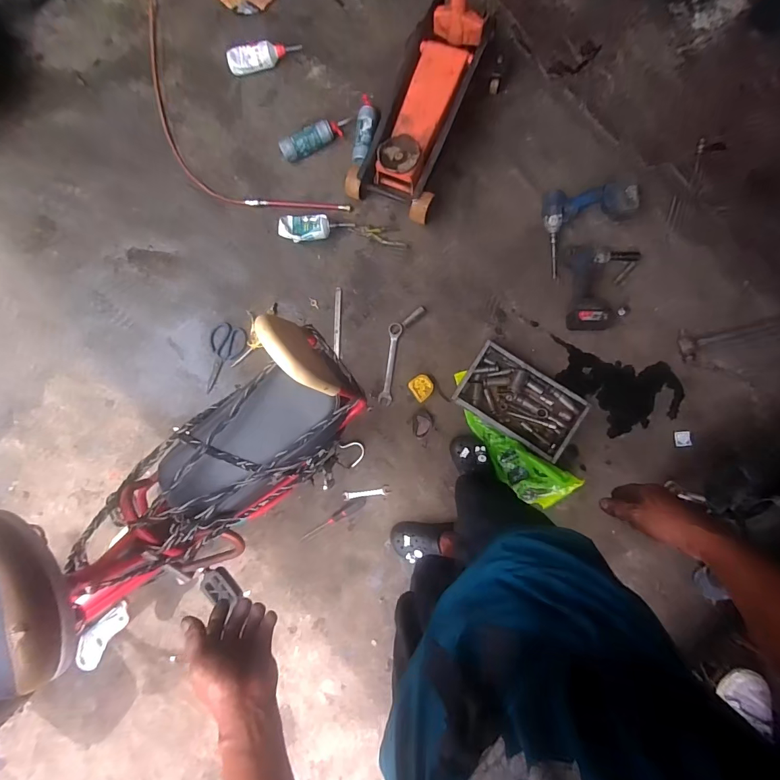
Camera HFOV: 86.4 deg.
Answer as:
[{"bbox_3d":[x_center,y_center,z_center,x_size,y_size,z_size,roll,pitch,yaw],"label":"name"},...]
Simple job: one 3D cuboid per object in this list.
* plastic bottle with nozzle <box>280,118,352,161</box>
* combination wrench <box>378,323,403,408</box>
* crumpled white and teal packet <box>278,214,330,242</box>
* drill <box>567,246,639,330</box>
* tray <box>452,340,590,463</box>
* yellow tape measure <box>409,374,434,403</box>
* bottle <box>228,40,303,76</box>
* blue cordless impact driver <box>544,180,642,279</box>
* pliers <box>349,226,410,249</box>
[{"bbox_3d":[-0.230,-0.792,1.300,0.237,0.062,0.066,-25,84,-1],"label":"plastic bottle with nozzle"},{"bbox_3d":[0.002,-0.081,1.274,0.040,0.015,0.250,9,90,5],"label":"combination wrench"},{"bbox_3d":[-0.263,-0.497,1.275,0.154,0.026,0.080,-2,89,5],"label":"crumpled white and teal packet"},{"bbox_3d":[0.608,-0.292,1.185,0.190,0.079,0.244,3,87,5],"label":"drill"},{"bbox_3d":[0.375,0.030,1.202,0.332,0.076,0.202,33,92,5],"label":"tray"},{"bbox_3d":[0.097,-0.010,1.250,0.070,0.031,0.068,-41,85,-2],"label":"yellow tape measure"},{"bbox_3d":[-0.405,-1.077,1.330,0.238,0.051,0.070,-21,84,0],"label":"bottle"},{"bbox_3d":[0.578,-0.483,1.177,0.244,0.122,0.246,-11,86,5],"label":"blue cordless impact driver"},{"bbox_3d":[-0.031,-0.475,1.277,0.186,0.011,0.056,9,90,5],"label":"pliers"}]

